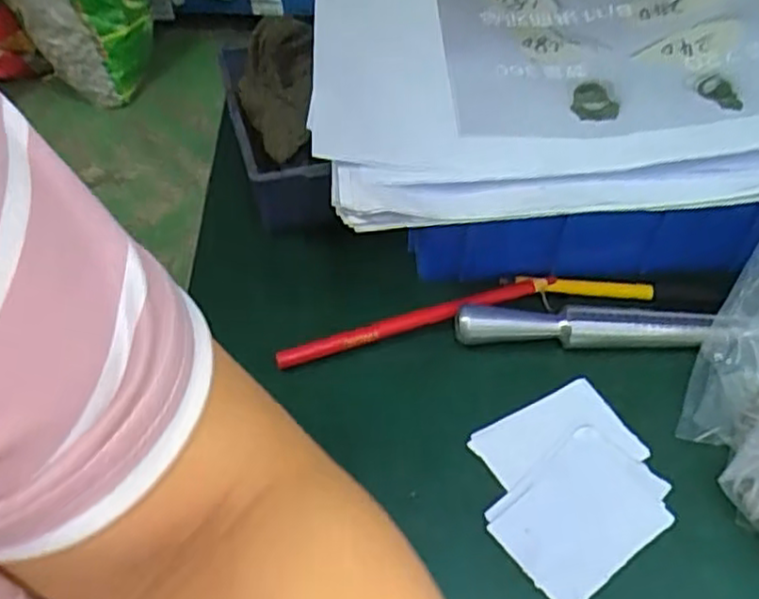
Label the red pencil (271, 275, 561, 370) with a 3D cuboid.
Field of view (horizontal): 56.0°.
[{"bbox_3d":[0.023,0.011,0.403,0.164,0.011,0.008,-14,51,-12],"label":"red pencil"}]

